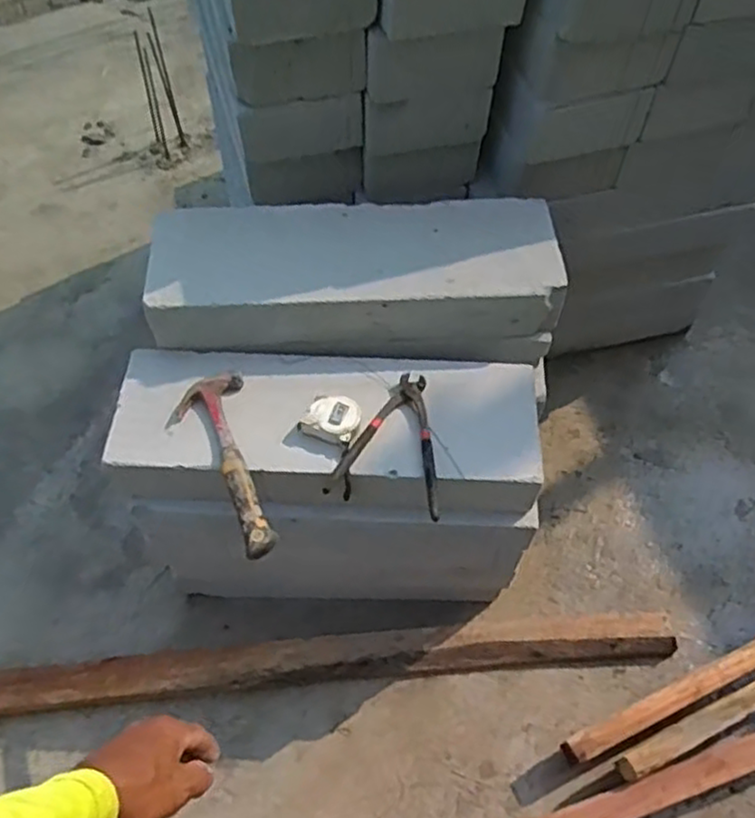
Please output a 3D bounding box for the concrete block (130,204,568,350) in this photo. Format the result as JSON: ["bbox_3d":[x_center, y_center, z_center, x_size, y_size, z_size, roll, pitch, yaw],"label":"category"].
[{"bbox_3d":[-0.035,-0.205,1.098,0.609,0.112,0.212,-3,57,-3],"label":"concrete block"}]

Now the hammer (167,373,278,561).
[{"bbox_3d":[-0.214,0.071,0.960,0.104,0.027,0.282,-13,58,-9],"label":"hammer"}]

